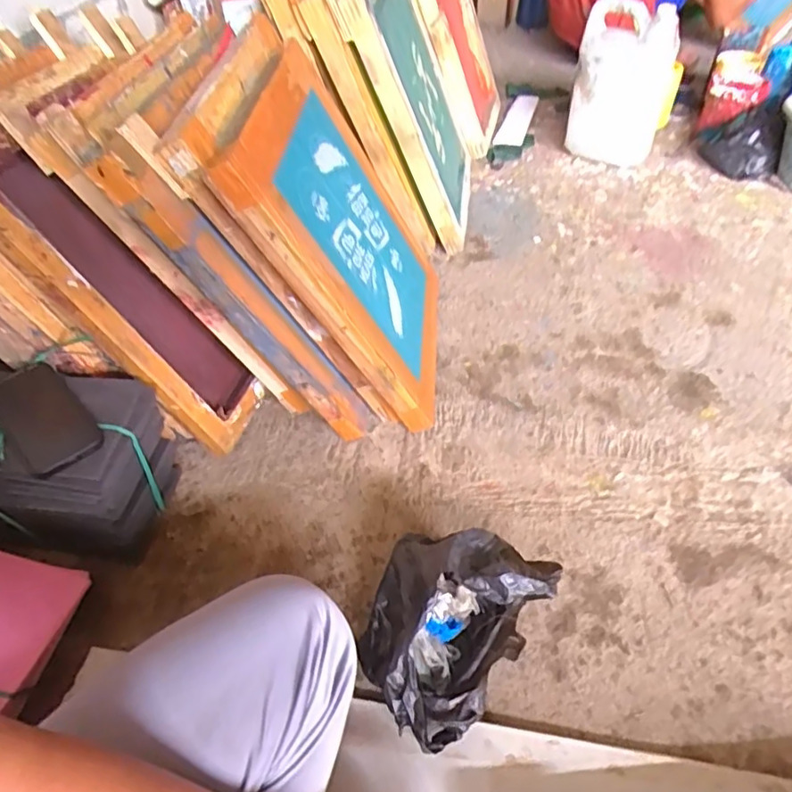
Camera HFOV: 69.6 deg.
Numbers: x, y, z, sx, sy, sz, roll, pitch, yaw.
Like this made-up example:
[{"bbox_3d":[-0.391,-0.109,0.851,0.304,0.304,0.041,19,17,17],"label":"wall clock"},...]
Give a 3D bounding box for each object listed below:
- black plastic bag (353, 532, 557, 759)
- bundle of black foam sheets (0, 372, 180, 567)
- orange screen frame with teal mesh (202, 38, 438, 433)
[{"bbox_3d":[0.051,0.237,0.608,0.152,0.138,0.203,30,57,28],"label":"black plastic bag"},{"bbox_3d":[-0.445,0.090,0.727,0.281,0.217,0.170,-1,48,4],"label":"bundle of black foam sheets"},{"bbox_3d":[-0.053,-0.234,0.831,0.044,0.471,0.384,-16,43,25],"label":"orange screen frame with teal mesh"}]

